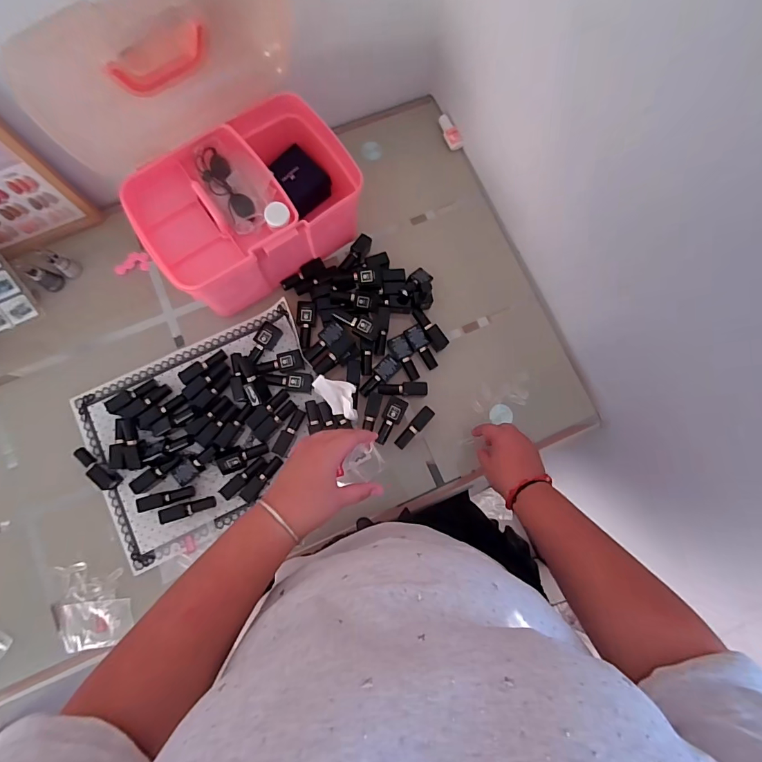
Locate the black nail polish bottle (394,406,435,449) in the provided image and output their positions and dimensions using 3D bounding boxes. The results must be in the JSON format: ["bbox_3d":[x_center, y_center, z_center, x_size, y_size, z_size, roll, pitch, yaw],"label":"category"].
[{"bbox_3d":[0.054,0.076,0.655,0.021,0.017,0.079,42,82,3],"label":"black nail polish bottle"}]

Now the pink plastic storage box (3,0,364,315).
[{"bbox_3d":[-0.211,-0.305,0.565,0.314,0.302,0.265,-35,85,-7],"label":"pink plastic storage box"}]

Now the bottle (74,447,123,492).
[{"bbox_3d":[-0.436,0.133,0.623,0.080,0.029,0.022,42,82,3],"label":"bottle"}]

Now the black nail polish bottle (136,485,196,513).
[{"bbox_3d":[-0.326,0.179,0.620,0.078,0.018,0.021,-13,83,-5],"label":"black nail polish bottle"}]

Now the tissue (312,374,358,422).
[{"bbox_3d":[-0.070,0.027,0.641,0.077,0.037,0.050,17,81,0],"label":"tissue"}]

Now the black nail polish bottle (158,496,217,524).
[{"bbox_3d":[-0.293,0.194,0.621,0.079,0.011,0.021,-14,83,-18],"label":"black nail polish bottle"}]

